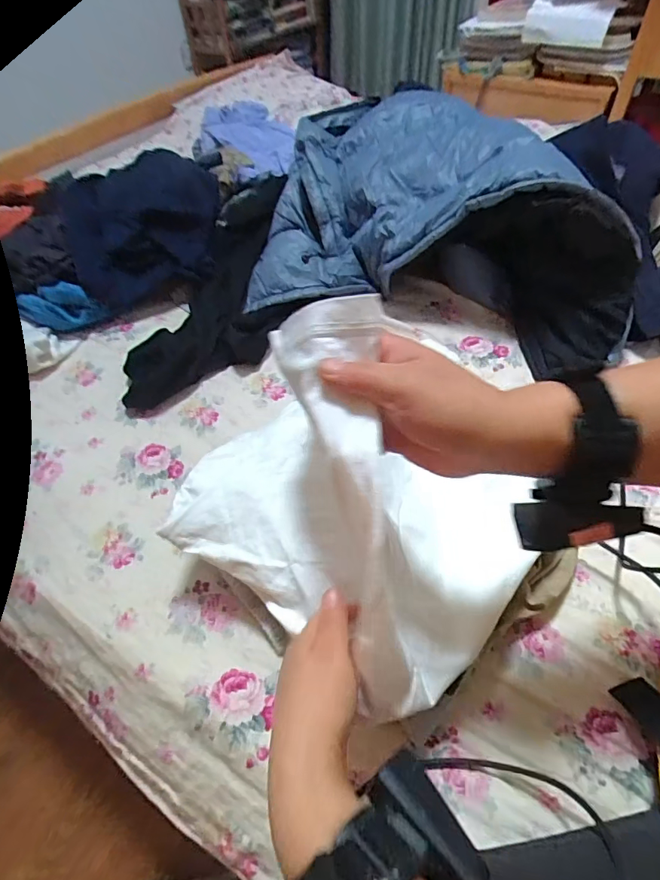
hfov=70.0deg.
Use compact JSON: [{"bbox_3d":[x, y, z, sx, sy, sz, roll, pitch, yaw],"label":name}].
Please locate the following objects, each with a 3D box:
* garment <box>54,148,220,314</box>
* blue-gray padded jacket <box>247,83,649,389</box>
[{"bbox_3d":[-0.332,-0.405,0.834,0.259,0.095,0.350,-22,52,-14],"label":"garment"},{"bbox_3d":[0.174,-0.359,0.734,0.536,0.198,0.433,18,54,18],"label":"blue-gray padded jacket"}]

